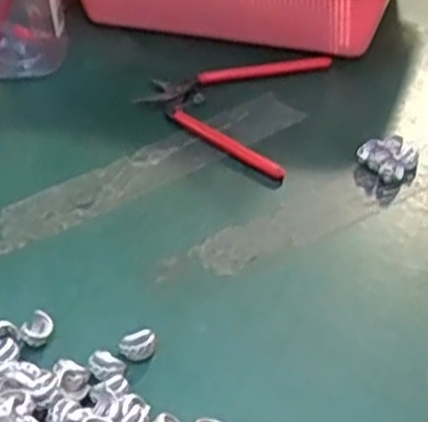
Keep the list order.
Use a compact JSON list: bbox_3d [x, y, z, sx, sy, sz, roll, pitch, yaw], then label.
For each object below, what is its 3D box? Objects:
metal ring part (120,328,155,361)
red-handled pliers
[{"bbox_3d":[-0.037,0.065,0.374,0.017,0.010,0.011,-10,40,-10],"label":"metal ring part"},{"bbox_3d":[0.007,-0.077,0.547,0.120,0.012,0.141,10,40,14],"label":"red-handled pliers"}]

